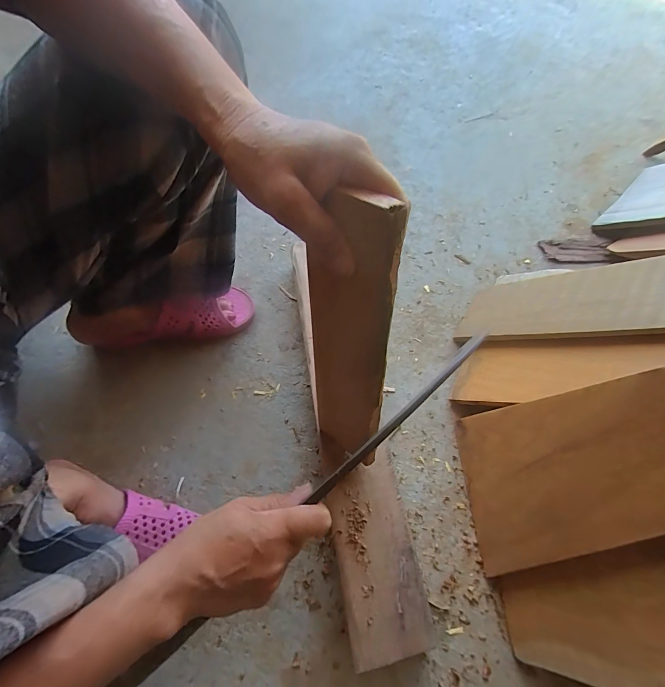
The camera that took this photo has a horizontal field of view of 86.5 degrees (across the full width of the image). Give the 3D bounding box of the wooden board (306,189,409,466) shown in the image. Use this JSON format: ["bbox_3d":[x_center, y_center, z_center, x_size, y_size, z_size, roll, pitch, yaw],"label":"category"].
[{"bbox_3d":[0.012,0.020,0.314,0.078,0.312,0.013,33,57,24],"label":"wooden board"}]

